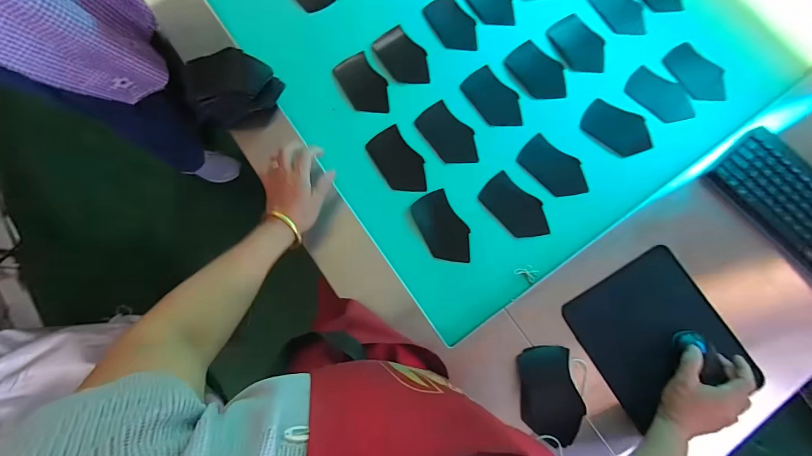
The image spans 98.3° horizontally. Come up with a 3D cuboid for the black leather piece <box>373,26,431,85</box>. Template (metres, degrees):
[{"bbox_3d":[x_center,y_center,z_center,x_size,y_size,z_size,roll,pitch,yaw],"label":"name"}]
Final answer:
[{"bbox_3d":[-0.006,-0.320,0.661,0.073,0.006,0.124,-38,84,-4],"label":"black leather piece"}]

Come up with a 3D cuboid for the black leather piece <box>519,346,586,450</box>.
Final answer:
[{"bbox_3d":[0.209,0.240,0.509,0.080,0.020,0.128,-1,78,-1],"label":"black leather piece"}]

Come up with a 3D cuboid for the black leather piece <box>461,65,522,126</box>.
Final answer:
[{"bbox_3d":[0.160,-0.236,0.644,0.074,0.004,0.125,-38,80,-8],"label":"black leather piece"}]

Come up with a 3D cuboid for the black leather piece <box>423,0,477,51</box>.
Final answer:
[{"bbox_3d":[0.090,-0.396,0.682,0.075,0.006,0.129,-27,79,-6],"label":"black leather piece"}]

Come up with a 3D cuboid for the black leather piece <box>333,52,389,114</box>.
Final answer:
[{"bbox_3d":[-0.079,-0.264,0.646,0.071,0.004,0.125,-29,79,-7],"label":"black leather piece"}]

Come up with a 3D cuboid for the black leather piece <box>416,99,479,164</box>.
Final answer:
[{"bbox_3d":[0.077,-0.165,0.633,0.072,0.004,0.128,-41,81,-5],"label":"black leather piece"}]

